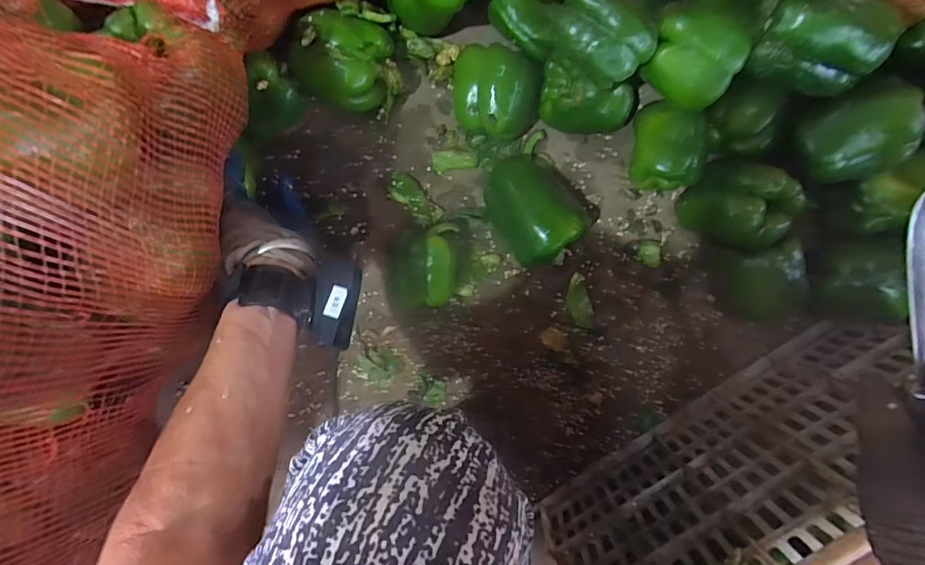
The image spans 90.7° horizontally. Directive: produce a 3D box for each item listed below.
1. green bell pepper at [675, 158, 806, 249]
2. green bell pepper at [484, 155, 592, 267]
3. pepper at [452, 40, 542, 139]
[{"bbox_3d":[0.286,-0.078,0.480,0.093,0.100,0.083,36,95,2],"label":"green bell pepper"},{"bbox_3d":[0.074,-0.082,0.501,0.085,0.081,0.115,-33,90,5],"label":"green bell pepper"},{"bbox_3d":[0.040,-0.198,0.492,0.092,0.084,0.084,0,93,4],"label":"pepper"}]

